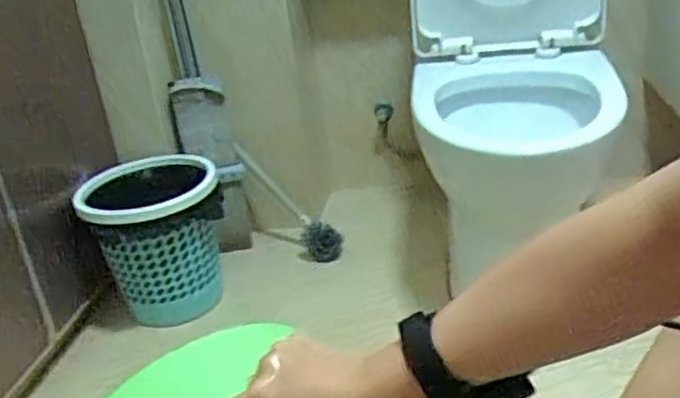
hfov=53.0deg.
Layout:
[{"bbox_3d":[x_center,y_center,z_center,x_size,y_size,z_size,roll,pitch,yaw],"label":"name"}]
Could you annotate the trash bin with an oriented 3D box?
[{"bbox_3d":[-0.357,0.084,1.362,0.253,0.266,0.239,-14,25,-14],"label":"trash bin"}]

